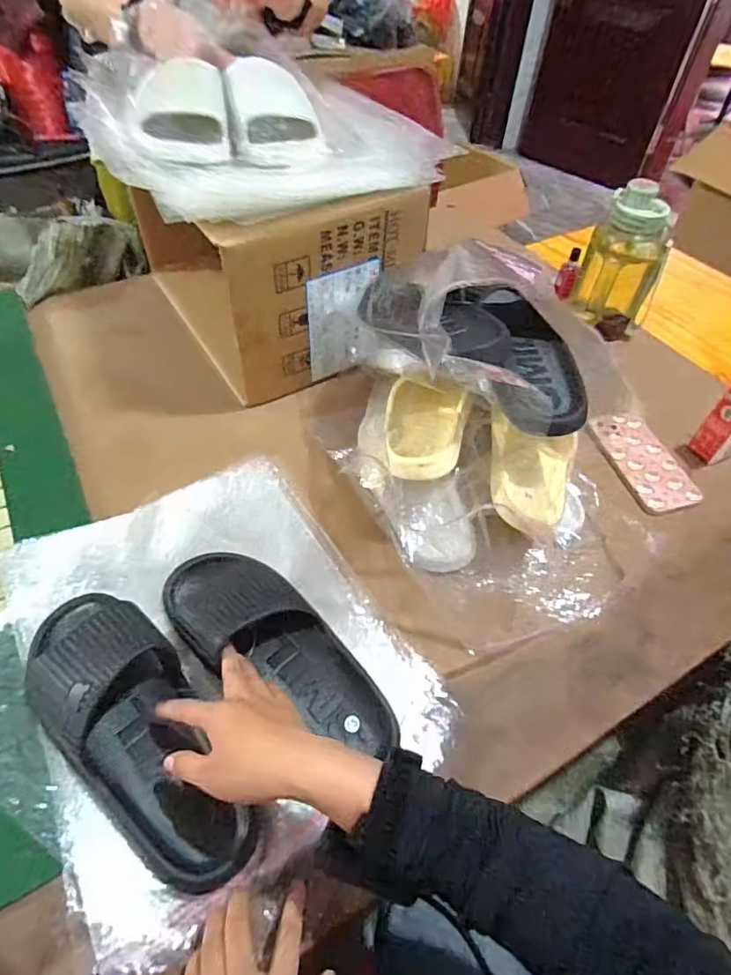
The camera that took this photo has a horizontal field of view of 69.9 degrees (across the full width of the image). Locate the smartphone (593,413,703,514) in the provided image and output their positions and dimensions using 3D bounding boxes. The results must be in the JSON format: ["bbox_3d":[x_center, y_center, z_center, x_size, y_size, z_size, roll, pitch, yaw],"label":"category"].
[{"bbox_3d":[0.365,-0.038,0.692,0.083,0.011,0.155,-14,59,-12],"label":"smartphone"}]

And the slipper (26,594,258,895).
[{"bbox_3d":[-0.195,0.197,0.431,0.107,0.059,0.266,-31,68,-24],"label":"slipper"}]

